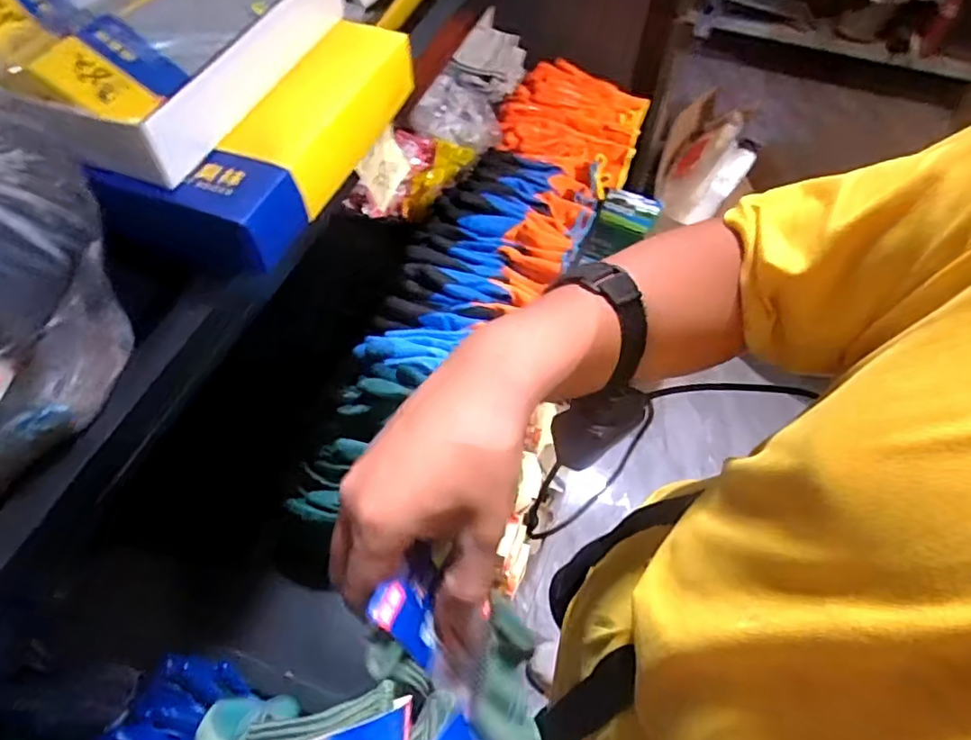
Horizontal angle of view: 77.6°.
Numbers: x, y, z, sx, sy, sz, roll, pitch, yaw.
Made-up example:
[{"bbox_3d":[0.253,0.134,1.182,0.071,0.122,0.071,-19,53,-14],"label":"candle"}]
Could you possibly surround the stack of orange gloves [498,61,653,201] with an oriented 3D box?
[{"bbox_3d":[0.172,-0.476,1.145,0.245,0.096,0.326,18,59,11],"label":"stack of orange gloves"}]

